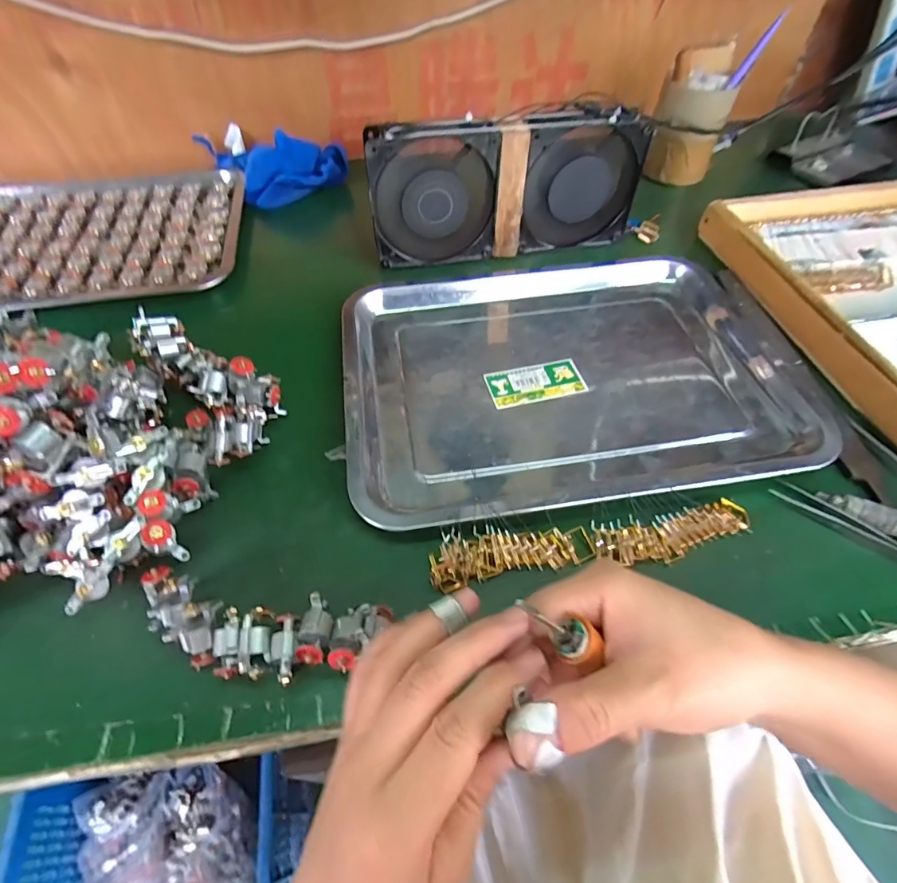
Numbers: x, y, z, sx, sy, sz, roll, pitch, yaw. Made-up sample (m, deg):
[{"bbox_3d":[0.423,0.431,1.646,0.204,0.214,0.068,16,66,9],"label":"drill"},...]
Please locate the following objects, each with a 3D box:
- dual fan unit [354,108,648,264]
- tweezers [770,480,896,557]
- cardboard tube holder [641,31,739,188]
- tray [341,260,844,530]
[{"bbox_3d":[0.056,-0.252,0.479,0.263,0.117,0.044,-10,54,-6],"label":"dual fan unit"},{"bbox_3d":[0.269,0.057,0.309,0.111,0.007,0.013,34,61,23],"label":"tweezers"},{"bbox_3d":[0.290,-0.384,0.577,0.079,0.127,0.057,21,57,16],"label":"cardboard tube holder"},{"bbox_3d":[0.092,-0.066,0.402,0.348,0.021,0.268,-8,54,-5],"label":"tray"}]

